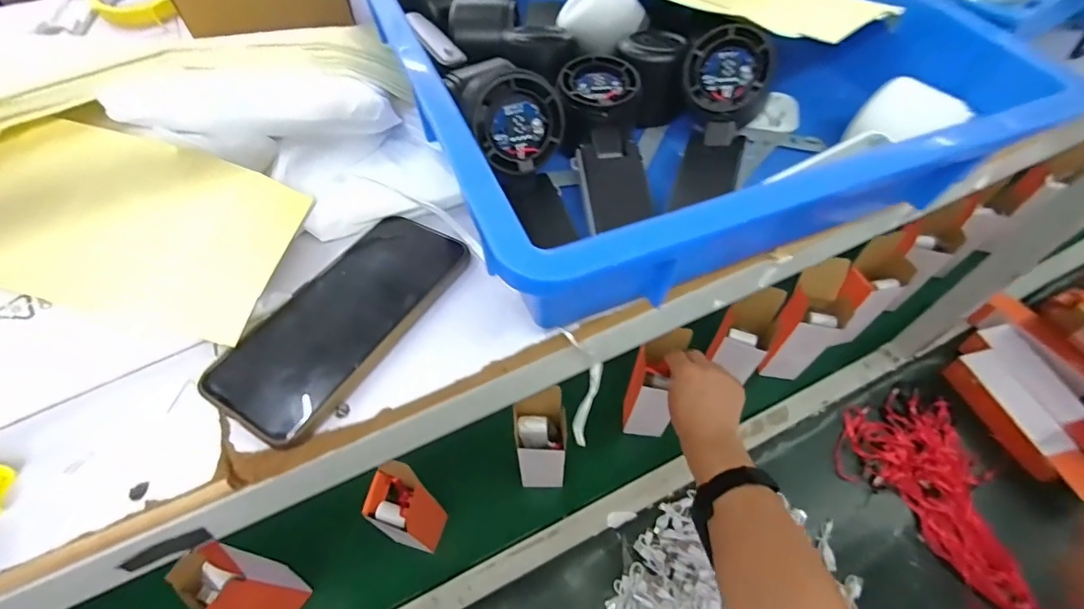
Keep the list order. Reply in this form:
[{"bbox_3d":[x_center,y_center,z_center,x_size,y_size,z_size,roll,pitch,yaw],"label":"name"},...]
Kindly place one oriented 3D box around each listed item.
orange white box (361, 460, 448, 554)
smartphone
[{"bbox_3d":[-0.182,0.275,0.641,0.067,0.189,0.062,12,56,10],"label":"orange white box"},{"bbox_3d":[-0.116,0.005,0.289,0.076,0.010,0.160,27,59,19],"label":"smartphone"}]

